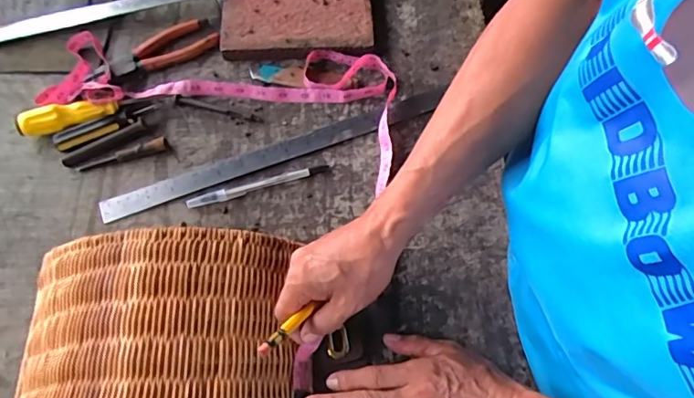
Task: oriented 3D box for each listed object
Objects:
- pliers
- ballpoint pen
[{"bbox_3d":[-0.229,-0.173,0.608,0.151,0.016,0.048,-26,67,-13],"label":"pliers"},{"bbox_3d":[-0.093,-0.014,0.542,0.147,0.005,0.011,-16,65,-9],"label":"ballpoint pen"}]

